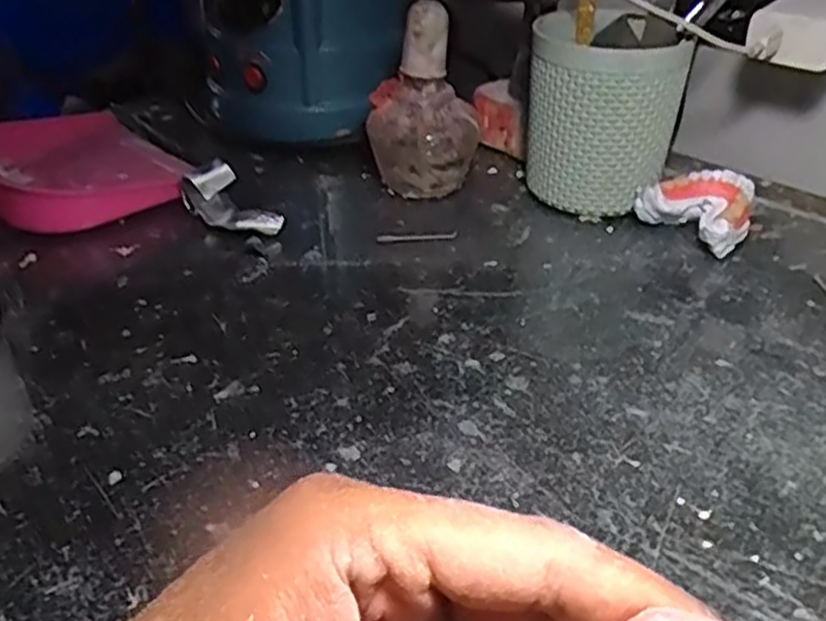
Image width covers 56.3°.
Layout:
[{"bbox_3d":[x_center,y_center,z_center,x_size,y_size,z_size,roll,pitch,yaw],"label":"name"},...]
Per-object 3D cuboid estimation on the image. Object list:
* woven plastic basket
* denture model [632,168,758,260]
[{"bbox_3d":[0.119,-0.123,0.492,0.091,0.113,0.081,10,36,14],"label":"woven plastic basket"},{"bbox_3d":[0.177,-0.061,0.476,0.053,0.034,0.063,-28,43,-33],"label":"denture model"}]

